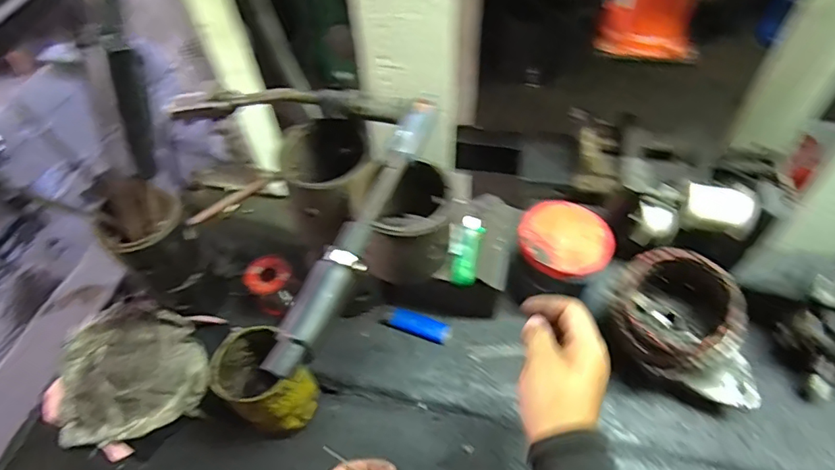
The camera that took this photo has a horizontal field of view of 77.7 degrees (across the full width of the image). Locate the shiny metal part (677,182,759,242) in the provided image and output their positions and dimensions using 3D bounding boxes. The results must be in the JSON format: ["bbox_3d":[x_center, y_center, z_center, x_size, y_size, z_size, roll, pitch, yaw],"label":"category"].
[{"bbox_3d":[0.322,-0.026,0.558,0.069,0.030,0.049,13,92,14],"label":"shiny metal part"}]

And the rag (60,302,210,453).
[{"bbox_3d":[-0.326,0.150,0.594,0.162,0.047,0.161,-17,54,-10],"label":"rag"}]

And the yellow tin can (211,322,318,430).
[{"bbox_3d":[-0.150,0.154,0.528,0.075,0.117,0.074,-1,52,2],"label":"yellow tin can"}]

